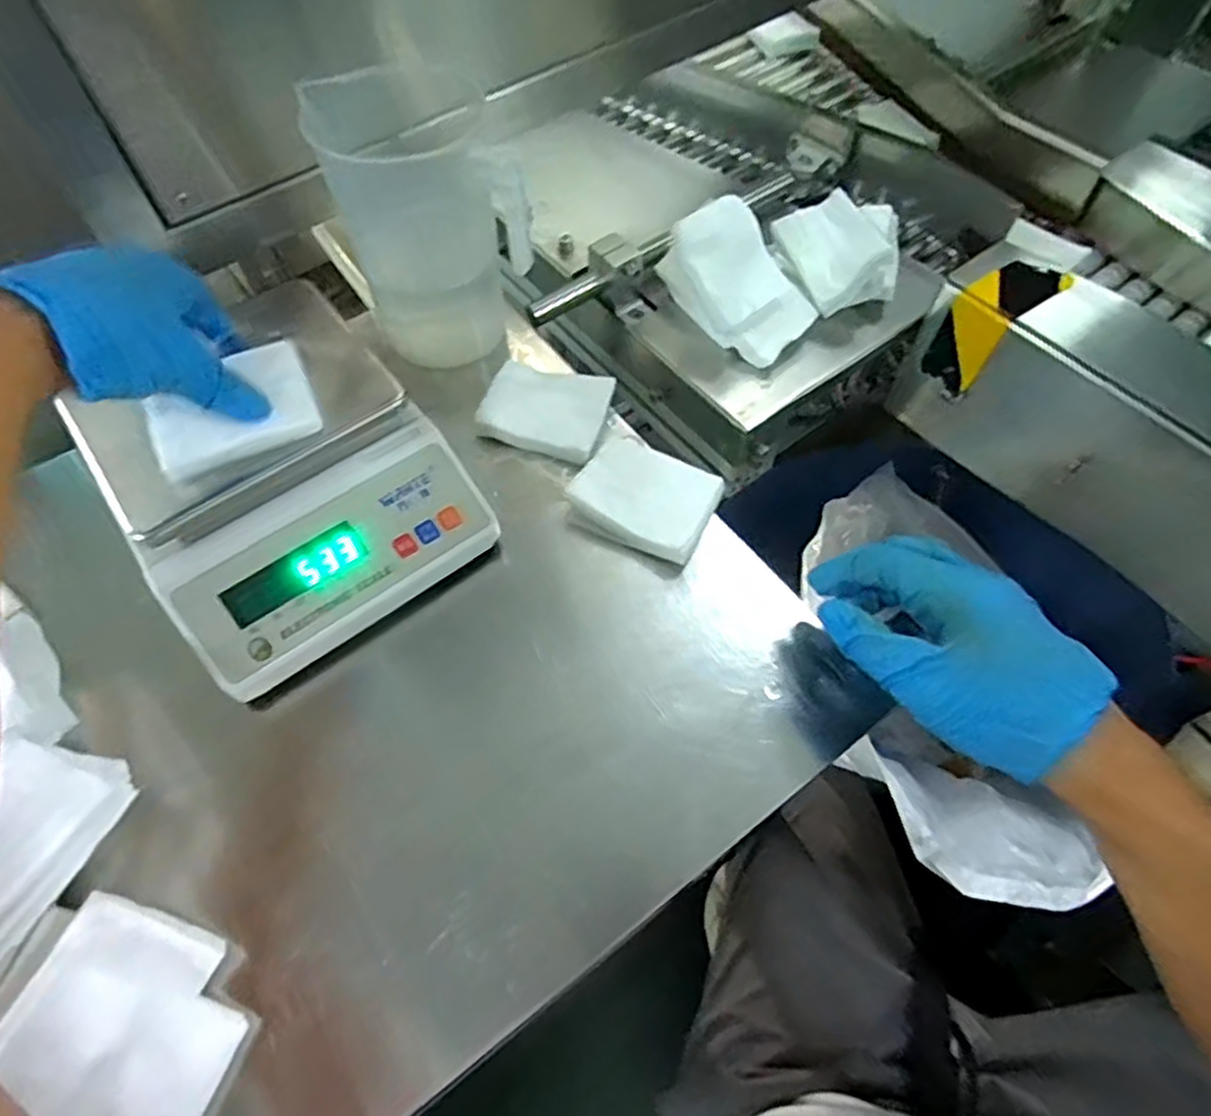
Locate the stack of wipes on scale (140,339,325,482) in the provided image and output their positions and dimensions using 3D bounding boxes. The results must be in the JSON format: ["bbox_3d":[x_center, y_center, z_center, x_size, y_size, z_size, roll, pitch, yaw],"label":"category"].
[{"bbox_3d":[-0.223,-0.090,0.435,0.093,0.020,0.065,-28,63,-15],"label":"stack of wipes on scale"}]

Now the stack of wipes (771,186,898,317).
[{"bbox_3d":[0.205,-0.262,0.617,0.100,0.047,0.095,-29,70,11],"label":"stack of wipes"}]

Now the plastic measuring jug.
[{"bbox_3d":[-0.130,-0.245,0.517,0.115,0.188,0.127,-23,62,-12],"label":"plastic measuring jug"}]

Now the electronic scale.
[{"bbox_3d":[-0.214,-0.060,0.472,0.190,0.066,0.241,-35,65,-18],"label":"electronic scale"}]

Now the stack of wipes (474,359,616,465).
[{"bbox_3d":[-0.045,-0.111,0.540,0.089,0.015,0.070,14,61,8],"label":"stack of wipes"}]

